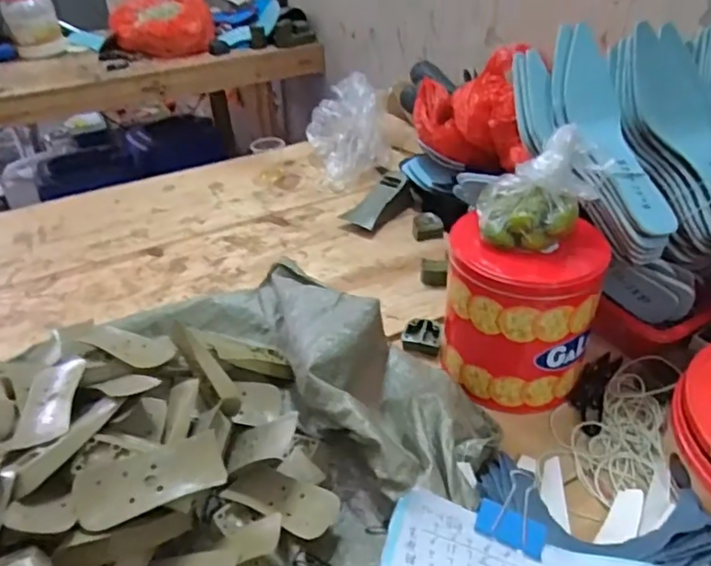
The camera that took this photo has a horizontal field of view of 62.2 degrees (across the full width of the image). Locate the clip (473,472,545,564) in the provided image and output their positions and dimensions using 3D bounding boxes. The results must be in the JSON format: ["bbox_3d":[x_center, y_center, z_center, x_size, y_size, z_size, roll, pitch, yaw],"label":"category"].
[{"bbox_3d":[0.121,0.171,0.447,0.049,0.019,0.055,12,39,19],"label":"clip"}]

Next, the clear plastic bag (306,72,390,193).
[{"bbox_3d":[-0.010,-0.283,1.071,0.132,0.146,0.162,-15,38,-16],"label":"clear plastic bag"}]

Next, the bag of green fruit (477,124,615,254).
[{"bbox_3d":[0.178,-0.092,0.560,0.113,0.087,0.097,10,38,16],"label":"bag of green fruit"}]

